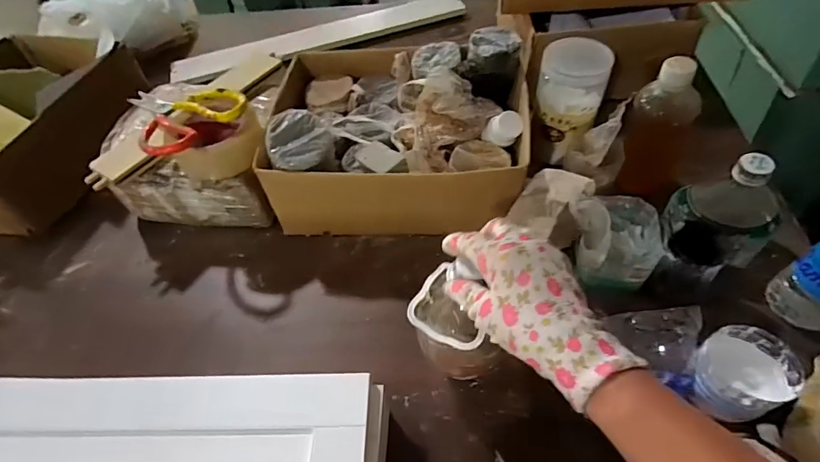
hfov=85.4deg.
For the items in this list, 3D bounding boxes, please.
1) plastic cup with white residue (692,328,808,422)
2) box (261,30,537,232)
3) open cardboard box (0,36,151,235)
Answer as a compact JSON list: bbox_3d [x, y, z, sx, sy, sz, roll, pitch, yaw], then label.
[{"bbox_3d":[0.299,0.132,0.408,0.074,0.060,0.069,-2,53,2],"label":"plastic cup with white residue"},{"bbox_3d":[-0.017,-0.132,0.595,0.313,0.168,0.239,2,53,5],"label":"box"},{"bbox_3d":[-0.564,-0.152,0.666,0.199,0.131,0.317,12,55,13],"label":"open cardboard box"}]

